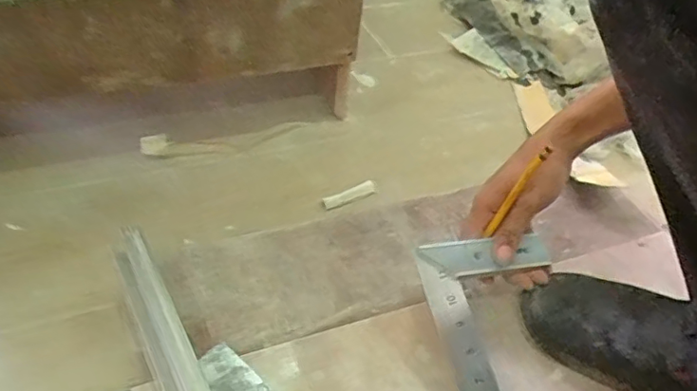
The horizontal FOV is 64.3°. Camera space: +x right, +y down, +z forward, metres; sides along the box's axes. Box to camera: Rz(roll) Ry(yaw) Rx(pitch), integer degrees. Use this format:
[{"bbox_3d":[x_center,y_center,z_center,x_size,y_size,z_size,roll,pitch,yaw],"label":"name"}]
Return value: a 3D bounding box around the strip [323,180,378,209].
[{"bbox_3d":[0.002,-0.002,0.728,0.078,0.004,0.018,-20,93,-24],"label":"strip"}]

